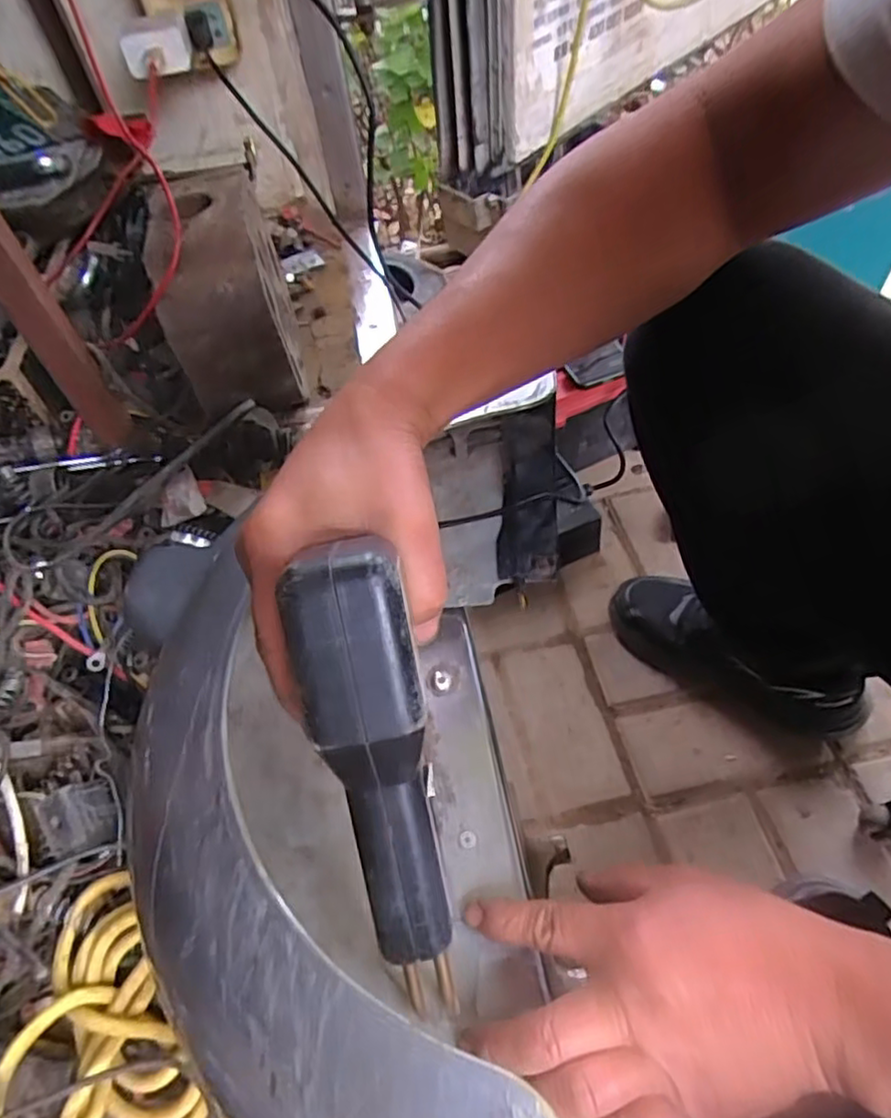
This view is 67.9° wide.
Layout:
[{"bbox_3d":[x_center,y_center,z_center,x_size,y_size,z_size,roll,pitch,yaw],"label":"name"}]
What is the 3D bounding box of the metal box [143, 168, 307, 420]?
[{"bbox_3d":[-0.181,-0.220,0.544,0.095,0.122,0.164,-19,52,-7],"label":"metal box"}]

